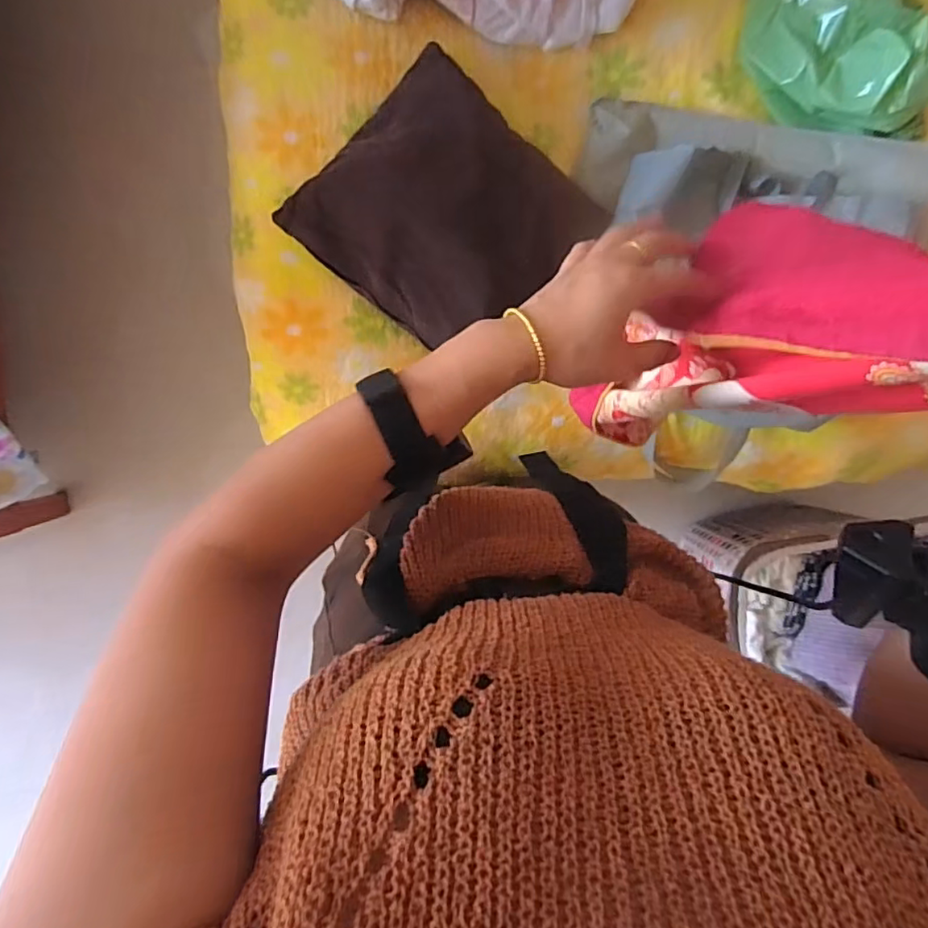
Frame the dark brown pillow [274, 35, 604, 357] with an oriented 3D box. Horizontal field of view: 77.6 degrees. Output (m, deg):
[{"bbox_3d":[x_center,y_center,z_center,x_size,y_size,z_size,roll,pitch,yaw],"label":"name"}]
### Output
[{"bbox_3d":[-0.012,-0.360,0.833,0.357,0.095,0.344,38,93,-7],"label":"dark brown pillow"}]

